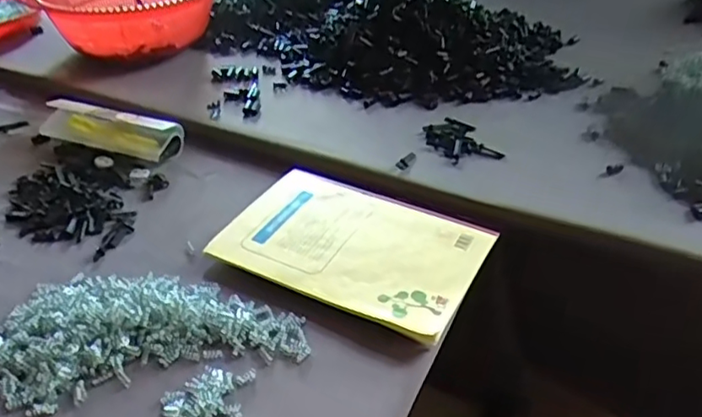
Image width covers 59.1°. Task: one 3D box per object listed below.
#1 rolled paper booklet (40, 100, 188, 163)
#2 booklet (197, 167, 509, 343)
[{"bbox_3d":[-0.257,-0.086,0.654,0.156,0.028,0.041,13,38,17],"label":"rolled paper booklet"},{"bbox_3d":[0.002,0.022,0.515,0.208,0.012,0.142,19,40,24],"label":"booklet"}]

